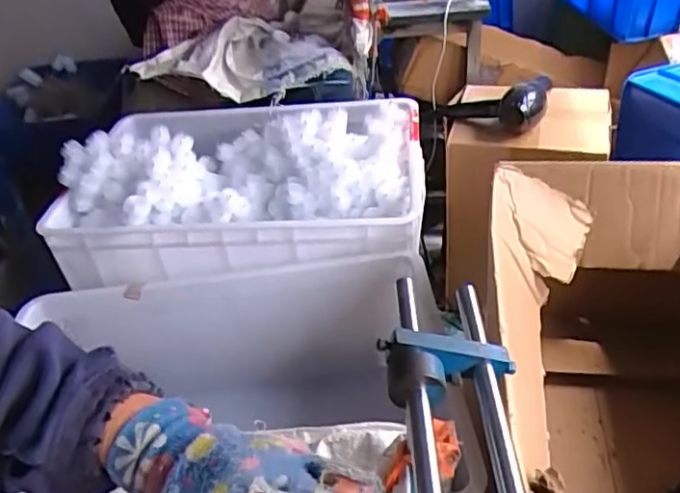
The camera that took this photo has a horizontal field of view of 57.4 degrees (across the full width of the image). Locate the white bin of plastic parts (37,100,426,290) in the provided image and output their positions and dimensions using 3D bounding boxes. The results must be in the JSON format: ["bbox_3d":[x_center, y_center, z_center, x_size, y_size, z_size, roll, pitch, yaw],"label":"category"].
[{"bbox_3d":[-0.159,-0.122,1.093,0.596,0.142,0.416,0,39,9],"label":"white bin of plastic parts"}]

